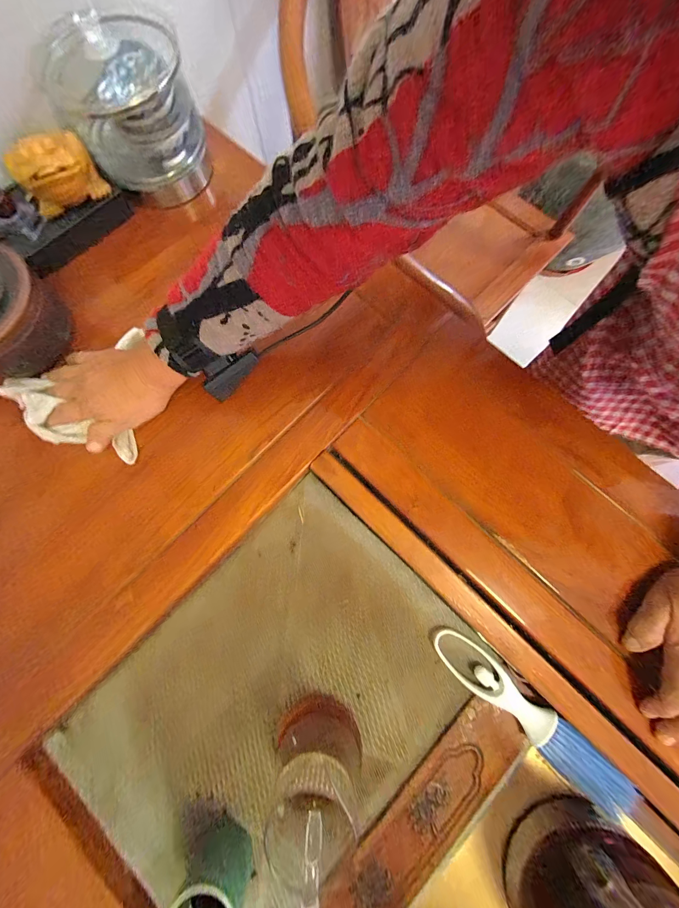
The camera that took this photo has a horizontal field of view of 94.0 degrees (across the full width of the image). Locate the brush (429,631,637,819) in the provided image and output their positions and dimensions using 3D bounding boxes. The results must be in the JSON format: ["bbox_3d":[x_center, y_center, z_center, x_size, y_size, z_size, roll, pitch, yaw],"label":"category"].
[{"bbox_3d":[0.202,0.278,0.331,0.238,0.018,0.043,41,81,9],"label":"brush"}]

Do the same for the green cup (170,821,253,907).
[{"bbox_3d":[-0.113,0.394,0.284,0.056,0.067,0.055,0,77,1],"label":"green cup"}]

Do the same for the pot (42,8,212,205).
[{"bbox_3d":[-0.263,-0.435,0.409,0.154,0.129,0.152,-22,78,-4],"label":"pot"}]

